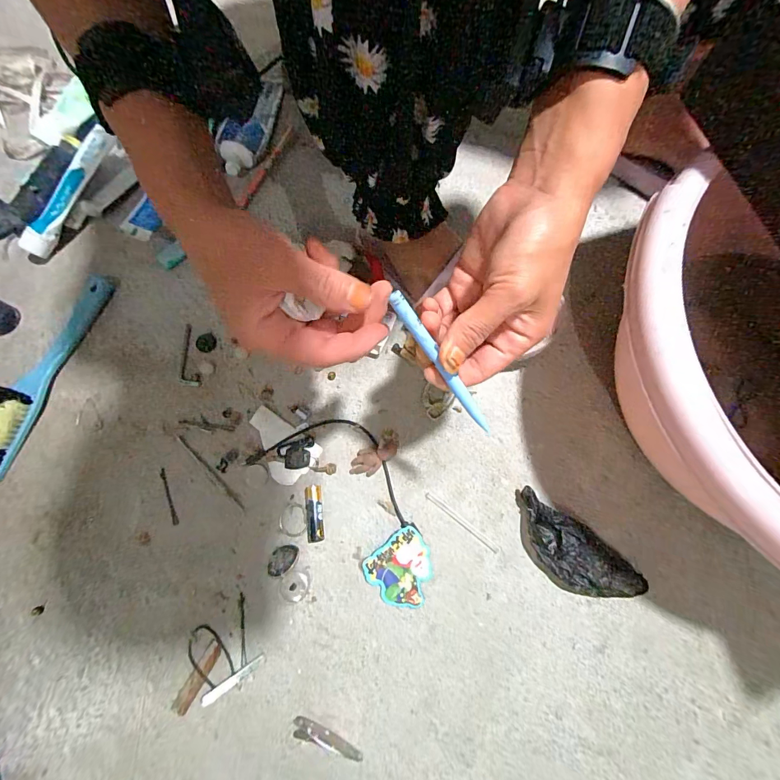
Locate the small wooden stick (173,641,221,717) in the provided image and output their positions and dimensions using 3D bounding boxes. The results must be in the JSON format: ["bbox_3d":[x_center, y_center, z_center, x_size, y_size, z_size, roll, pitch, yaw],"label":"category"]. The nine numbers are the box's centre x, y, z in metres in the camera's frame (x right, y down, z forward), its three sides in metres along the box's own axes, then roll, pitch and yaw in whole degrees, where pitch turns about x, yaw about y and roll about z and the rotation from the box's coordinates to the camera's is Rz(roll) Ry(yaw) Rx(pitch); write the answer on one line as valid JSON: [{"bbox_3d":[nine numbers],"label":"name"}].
[{"bbox_3d":[-0.164,0.244,0.319,0.014,0.004,0.056,29,77,9],"label":"small wooden stick"}]

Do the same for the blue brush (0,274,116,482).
[{"bbox_3d":[-0.365,-0.019,0.389,0.044,0.032,0.239,20,76,7],"label":"blue brush"}]

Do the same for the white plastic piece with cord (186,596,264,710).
[{"bbox_3d":[-0.144,0.224,0.324,0.057,0.006,0.062,-28,76,-6],"label":"white plastic piece with cord"}]

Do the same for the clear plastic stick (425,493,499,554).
[{"bbox_3d":[0.067,0.122,0.349,0.080,0.004,0.006,38,79,11],"label":"clear plastic stick"}]

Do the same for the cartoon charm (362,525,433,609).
[{"bbox_3d":[0.012,0.160,0.336,0.060,0.011,0.057,0,74,1],"label":"cartoon charm"}]

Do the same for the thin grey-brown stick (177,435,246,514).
[{"bbox_3d":[-0.175,0.080,0.368,0.102,0.004,0.005,43,80,12],"label":"thin grey-brown stick"}]

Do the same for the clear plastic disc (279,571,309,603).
[{"bbox_3d":[-0.087,0.176,0.336,0.024,0.009,0.026,0,74,1],"label":"clear plastic disc"}]

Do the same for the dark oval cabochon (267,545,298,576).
[{"bbox_3d":[-0.096,0.153,0.339,0.023,0.015,0.024,1,74,2],"label":"dark oval cabochon"}]

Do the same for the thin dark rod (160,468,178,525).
[{"bbox_3d":[-0.213,0.102,0.361,0.006,0.004,0.057,-23,75,-5],"label":"thin dark rod"}]

